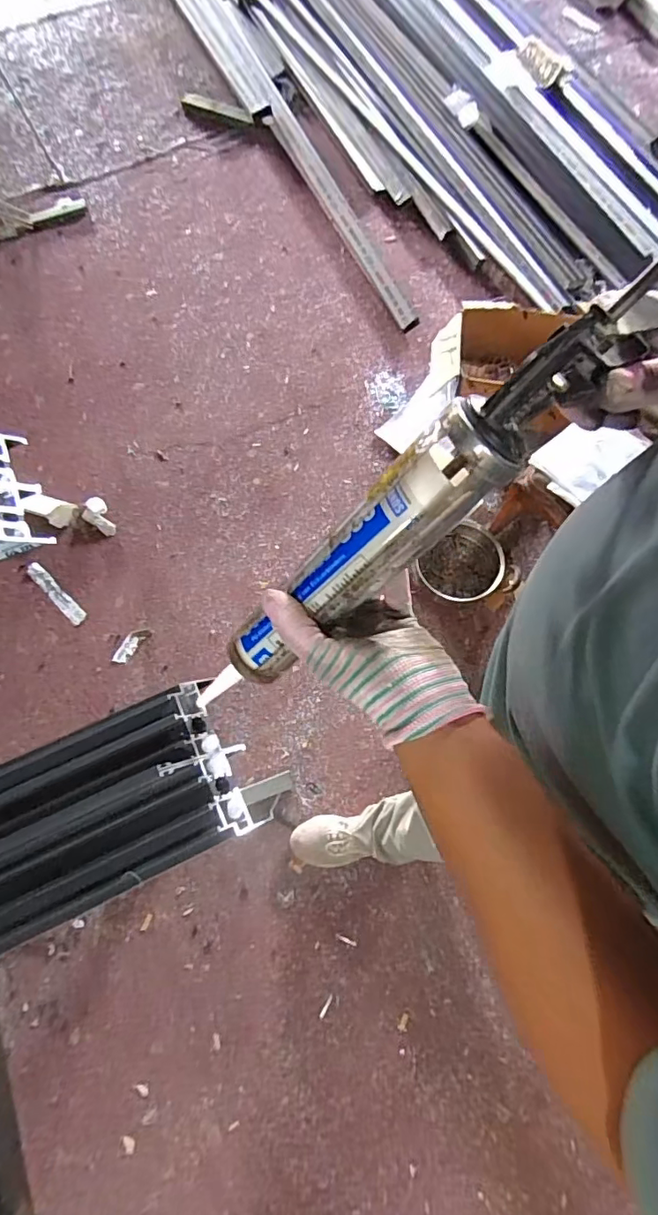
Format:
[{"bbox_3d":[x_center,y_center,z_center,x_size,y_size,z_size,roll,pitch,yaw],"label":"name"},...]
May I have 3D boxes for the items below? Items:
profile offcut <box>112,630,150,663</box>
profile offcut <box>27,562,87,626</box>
[{"bbox_3d":[-0.517,0.098,1.412,0.042,0.009,0.109,33,73,11],"label":"profile offcut"},{"bbox_3d":[-0.727,-0.039,1.441,0.216,0.022,0.041,43,75,14],"label":"profile offcut"}]

